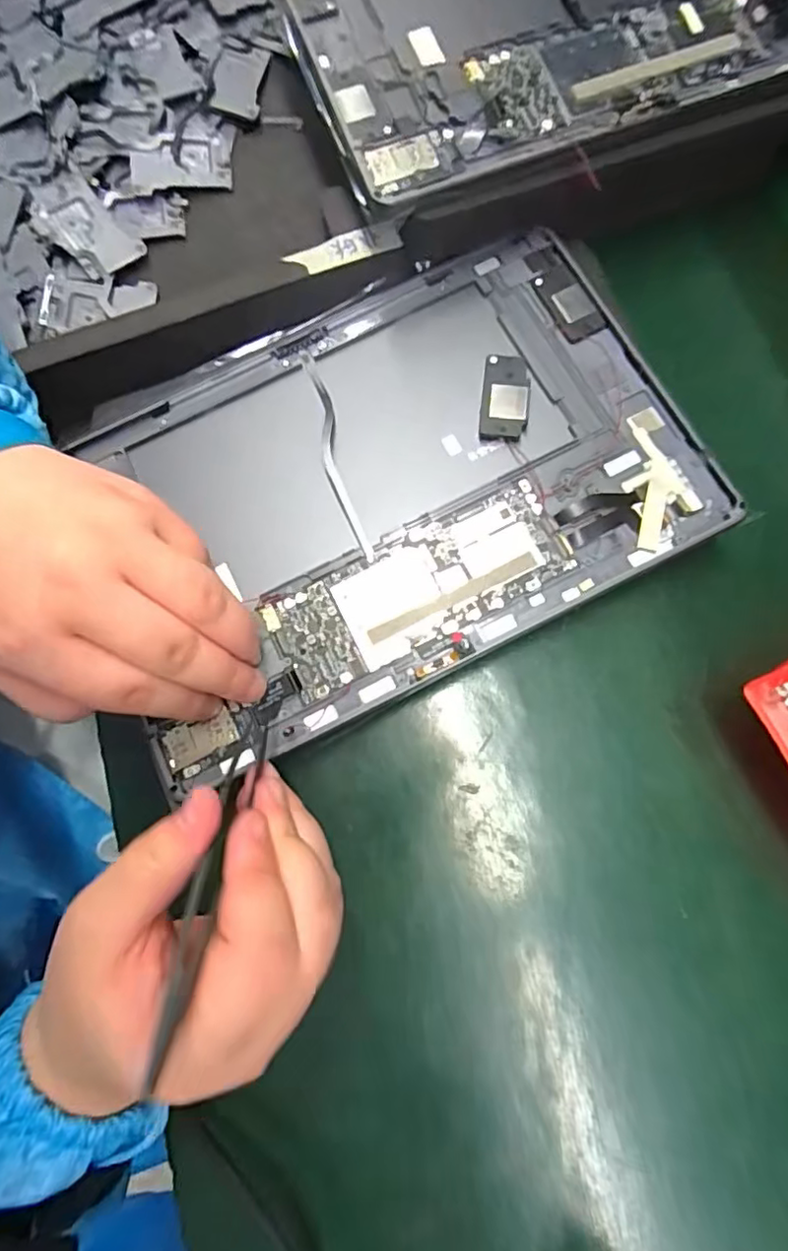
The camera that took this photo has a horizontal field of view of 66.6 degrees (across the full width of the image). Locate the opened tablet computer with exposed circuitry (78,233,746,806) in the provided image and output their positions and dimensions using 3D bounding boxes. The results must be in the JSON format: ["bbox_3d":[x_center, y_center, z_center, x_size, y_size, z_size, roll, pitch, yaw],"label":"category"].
[{"bbox_3d":[-0.003,-0.060,0.258,0.244,0.024,0.163,-27,80,-6],"label":"opened tablet computer with exposed circuitry"}]

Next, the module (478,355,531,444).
[{"bbox_3d":[0.049,-0.099,0.261,0.020,0.004,0.040,9,78,1],"label":"module"}]

